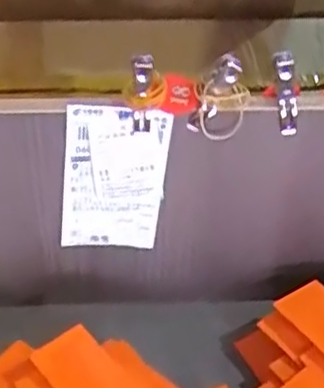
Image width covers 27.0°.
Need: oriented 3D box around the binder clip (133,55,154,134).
[{"bbox_3d":[-0.013,-0.081,0.467,0.014,0.035,0.013,-8,40,-11],"label":"binder clip"}]

